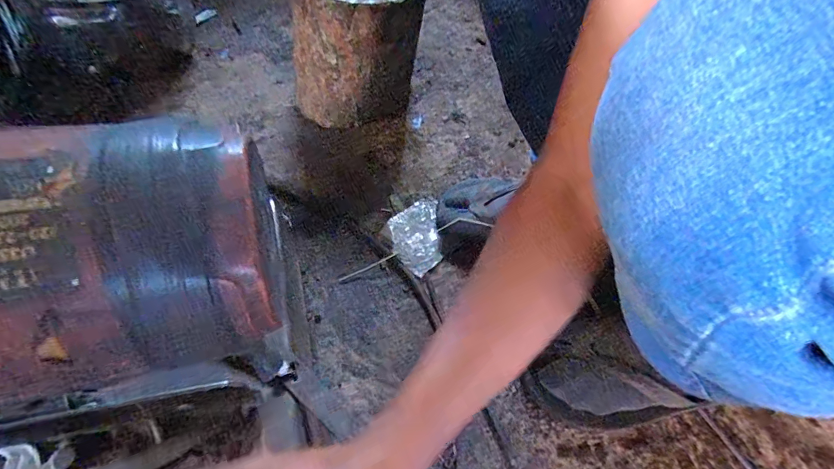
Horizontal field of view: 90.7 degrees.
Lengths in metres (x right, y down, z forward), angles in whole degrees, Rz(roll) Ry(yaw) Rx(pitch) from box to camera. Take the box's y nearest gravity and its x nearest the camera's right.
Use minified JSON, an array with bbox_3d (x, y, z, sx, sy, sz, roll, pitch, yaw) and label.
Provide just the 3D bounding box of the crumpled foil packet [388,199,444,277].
[{"bbox_3d":[-0.003,-0.003,0.553,0.065,0.012,0.128,1,52,-5],"label":"crumpled foil packet"}]

